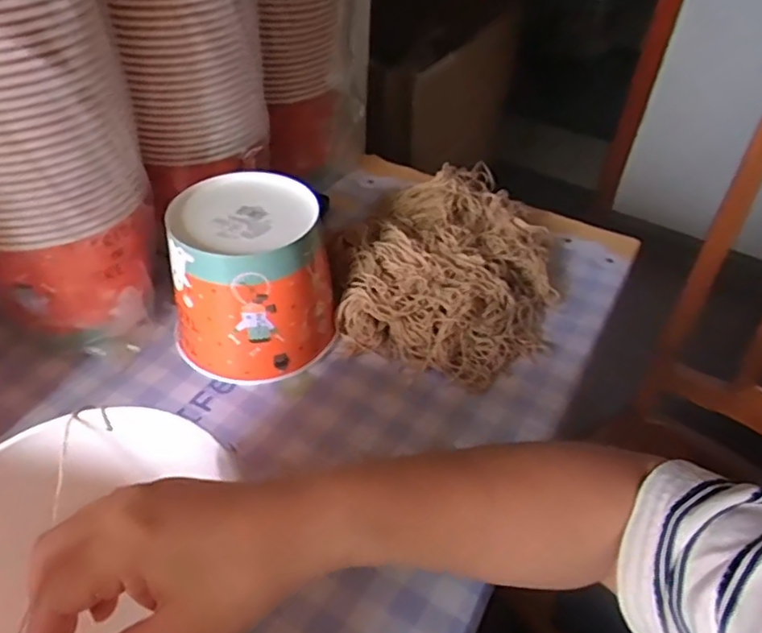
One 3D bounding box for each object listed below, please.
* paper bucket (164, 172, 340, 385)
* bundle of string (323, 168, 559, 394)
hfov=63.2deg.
[{"bbox_3d":[-0.120,-0.037,0.591,0.140,0.137,0.146,-4,44,-9],"label":"paper bucket"},{"bbox_3d":[0.077,-0.071,0.681,0.236,0.067,0.307,16,45,13],"label":"bundle of string"}]

